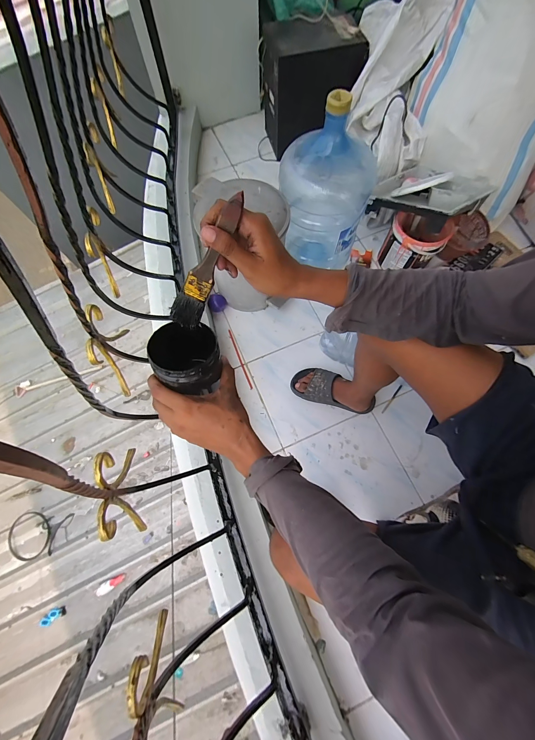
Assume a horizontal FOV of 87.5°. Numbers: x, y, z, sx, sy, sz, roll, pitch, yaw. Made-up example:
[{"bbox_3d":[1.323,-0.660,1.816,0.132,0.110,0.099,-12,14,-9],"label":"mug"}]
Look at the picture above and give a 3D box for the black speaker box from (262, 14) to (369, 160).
[{"bbox_3d":[0.161,-1.127,1.119,0.349,0.331,0.247,-9,71,-4],"label":"black speaker box"}]

